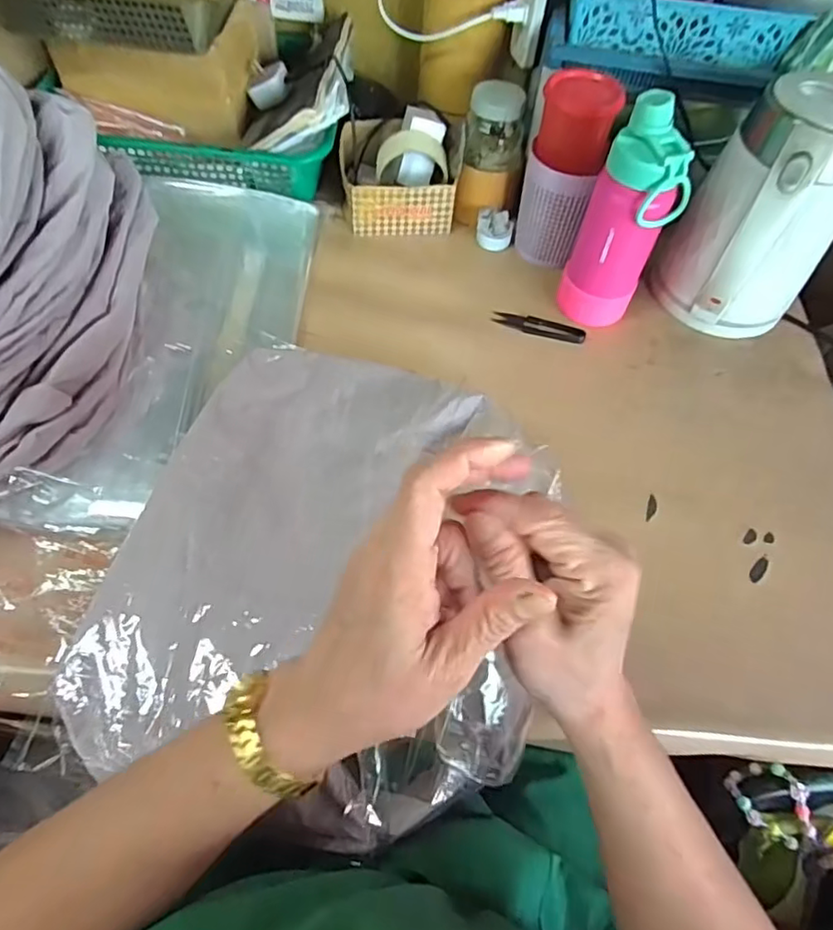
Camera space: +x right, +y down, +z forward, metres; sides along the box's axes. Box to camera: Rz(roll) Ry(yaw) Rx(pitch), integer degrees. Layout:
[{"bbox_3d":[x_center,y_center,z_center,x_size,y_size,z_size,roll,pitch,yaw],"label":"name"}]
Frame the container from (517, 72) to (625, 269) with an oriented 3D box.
[{"bbox_3d":[0.154,-0.308,0.629,0.076,0.172,0.092,15,59,5],"label":"container"}]

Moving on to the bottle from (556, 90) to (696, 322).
[{"bbox_3d":[0.195,-0.230,0.565,0.063,0.207,0.065,-24,63,-17],"label":"bottle"}]

